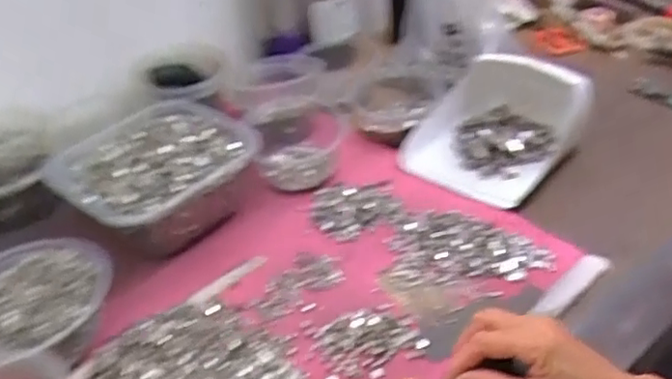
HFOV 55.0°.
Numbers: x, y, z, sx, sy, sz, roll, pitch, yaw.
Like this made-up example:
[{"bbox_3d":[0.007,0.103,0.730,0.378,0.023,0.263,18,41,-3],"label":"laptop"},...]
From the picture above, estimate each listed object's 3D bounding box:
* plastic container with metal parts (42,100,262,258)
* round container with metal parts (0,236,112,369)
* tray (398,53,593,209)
[{"bbox_3d":[-0.182,-0.015,0.676,0.159,0.070,0.183,24,48,29],"label":"plastic container with metal parts"},{"bbox_3d":[-0.265,0.102,0.548,0.139,0.047,0.131,-7,37,0],"label":"round container with metal parts"},{"bbox_3d":[0.178,-0.077,0.719,0.159,0.071,0.191,27,50,32],"label":"tray"}]

